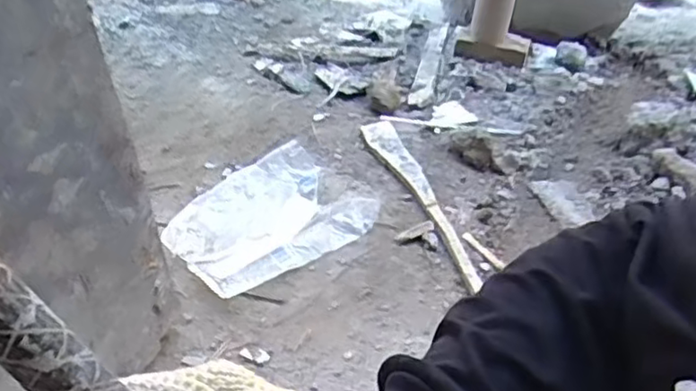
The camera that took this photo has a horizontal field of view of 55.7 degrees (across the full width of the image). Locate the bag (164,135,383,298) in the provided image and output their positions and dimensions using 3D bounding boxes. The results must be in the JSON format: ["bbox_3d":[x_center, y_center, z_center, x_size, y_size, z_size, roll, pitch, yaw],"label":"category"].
[{"bbox_3d":[-0.100,0.025,0.826,0.247,0.027,0.178,-28,49,-36],"label":"bag"}]

